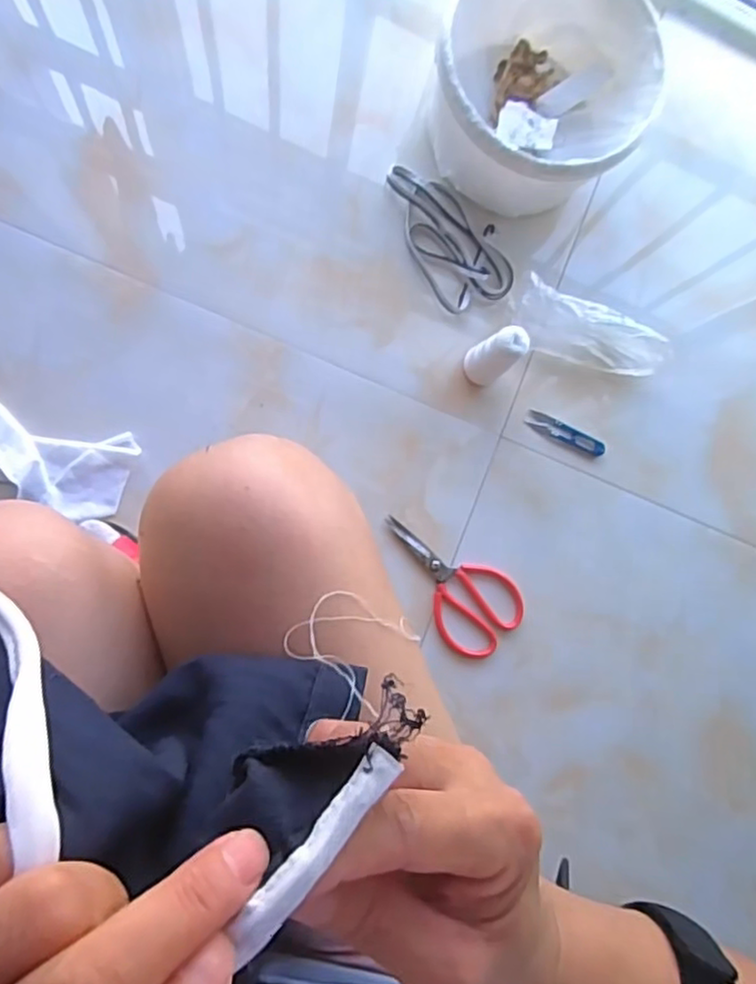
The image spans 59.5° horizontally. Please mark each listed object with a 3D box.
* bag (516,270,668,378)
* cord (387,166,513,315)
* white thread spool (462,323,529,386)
[{"bbox_3d":[0.248,-0.183,0.770,0.195,0.047,0.063,19,87,-7],"label":"bag"},{"bbox_3d":[0.076,-0.294,0.765,0.087,0.014,0.184,-36,94,-7],"label":"cord"},{"bbox_3d":[0.125,-0.144,0.712,0.036,0.122,0.039,0,89,-8],"label":"white thread spool"}]

